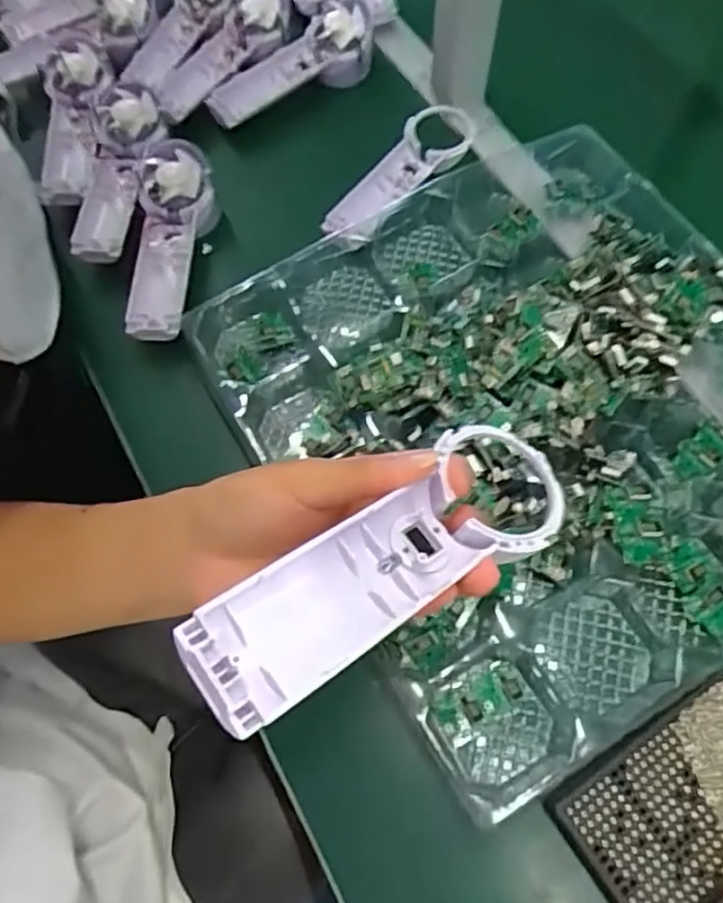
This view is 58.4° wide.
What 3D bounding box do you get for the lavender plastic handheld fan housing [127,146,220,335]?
[{"bbox_3d":[-0.159,-0.175,0.524,0.061,0.027,0.173,1,66,2],"label":"lavender plastic handheld fan housing"}]

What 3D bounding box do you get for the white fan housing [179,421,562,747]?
[{"bbox_3d":[0.014,0.040,0.249,0.172,0.015,0.055,-27,67,-32],"label":"white fan housing"}]

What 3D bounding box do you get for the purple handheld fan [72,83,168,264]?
[{"bbox_3d":[-0.210,-0.244,0.556,0.059,0.032,0.173,2,67,3],"label":"purple handheld fan"}]

